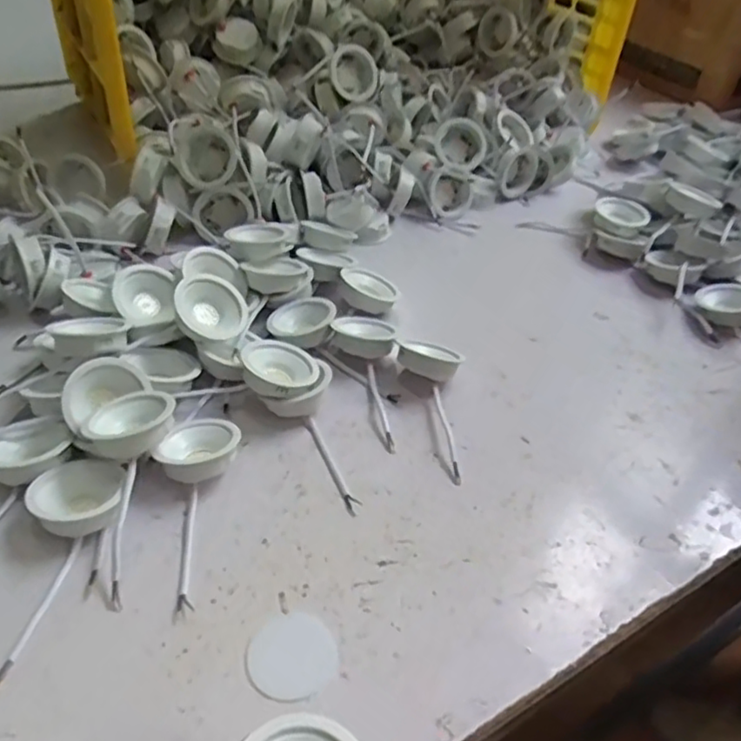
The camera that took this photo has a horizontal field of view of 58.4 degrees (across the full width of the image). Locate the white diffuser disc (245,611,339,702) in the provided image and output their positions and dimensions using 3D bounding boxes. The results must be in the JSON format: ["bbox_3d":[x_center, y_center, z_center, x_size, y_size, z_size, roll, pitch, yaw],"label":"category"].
[{"bbox_3d":[-0.054,0.194,0.454,0.058,0.004,0.057,4,42,-3],"label":"white diffuser disc"}]

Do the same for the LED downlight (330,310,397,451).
[{"bbox_3d":[-0.005,-0.004,0.650,0.061,0.033,0.173,3,42,-5],"label":"LED downlight"}]

